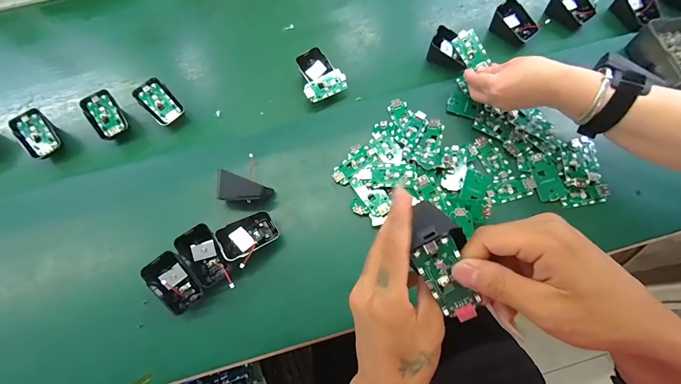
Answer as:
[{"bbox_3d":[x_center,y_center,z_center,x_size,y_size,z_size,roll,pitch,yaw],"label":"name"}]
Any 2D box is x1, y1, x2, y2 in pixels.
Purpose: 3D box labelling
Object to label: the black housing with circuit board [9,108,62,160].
[{"bbox_3d":[-0.440,-0.083,0.475,0.042,0.019,0.068,-37,91,-24],"label":"black housing with circuit board"}]

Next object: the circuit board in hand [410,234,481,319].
[{"bbox_3d":[0.077,0.060,0.235,0.031,0.005,0.057,-29,98,10],"label":"circuit board in hand"}]

